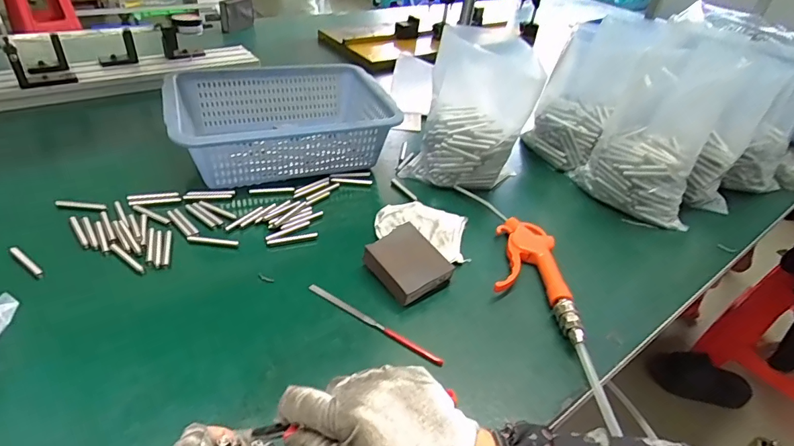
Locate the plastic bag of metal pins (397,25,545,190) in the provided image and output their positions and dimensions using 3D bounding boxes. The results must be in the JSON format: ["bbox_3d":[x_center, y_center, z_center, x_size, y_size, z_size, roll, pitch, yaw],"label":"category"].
[{"bbox_3d":[0.102,-0.151,0.614,0.150,0.185,0.103,12,37,6],"label":"plastic bag of metal pins"}]

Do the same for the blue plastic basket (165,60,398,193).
[{"bbox_3d":[-0.168,-0.149,0.662,0.292,0.098,0.220,-7,39,-20],"label":"blue plastic basket"}]

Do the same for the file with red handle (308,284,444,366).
[{"bbox_3d":[-0.025,0.097,0.439,0.157,0.007,0.008,26,40,23],"label":"file with red handle"}]

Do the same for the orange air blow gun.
[{"bbox_3d":[0.147,0.059,0.504,0.076,0.029,0.180,8,36,0],"label":"orange air blow gun"}]

